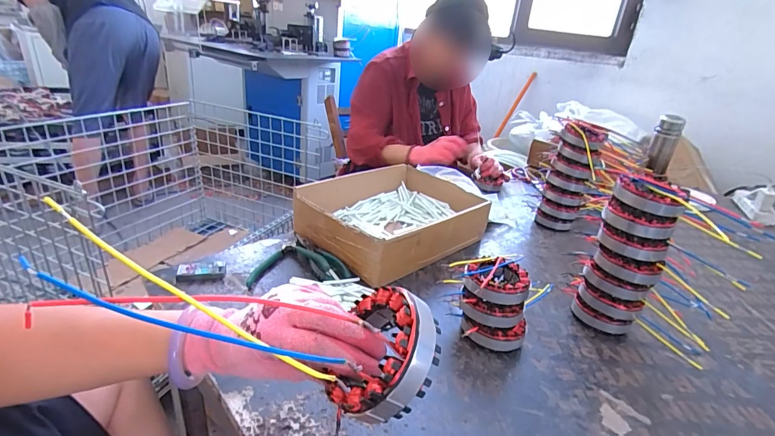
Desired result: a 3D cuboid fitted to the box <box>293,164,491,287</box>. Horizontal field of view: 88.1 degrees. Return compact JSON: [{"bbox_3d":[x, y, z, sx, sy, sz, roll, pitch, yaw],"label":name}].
[{"bbox_3d":[0.021,-0.009,0.787,0.253,0.088,0.344,28,33,36],"label":"box"}]

